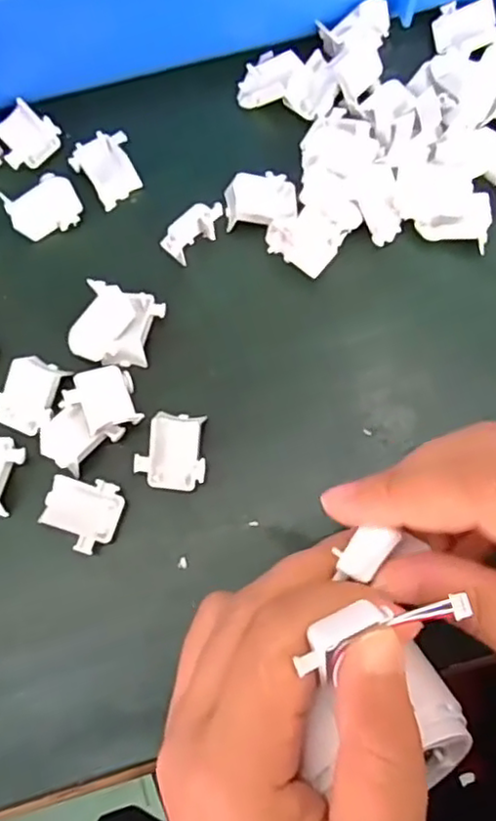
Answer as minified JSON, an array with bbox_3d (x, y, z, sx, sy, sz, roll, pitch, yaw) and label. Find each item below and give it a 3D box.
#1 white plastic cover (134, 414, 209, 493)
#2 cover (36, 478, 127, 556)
[{"bbox_3d":[-0.032,0.017,0.272,0.029,0.009,0.033,2,76,3],"label":"white plastic cover"},{"bbox_3d":[-0.069,0.042,0.265,0.032,0.012,0.029,19,77,7],"label":"cover"}]

